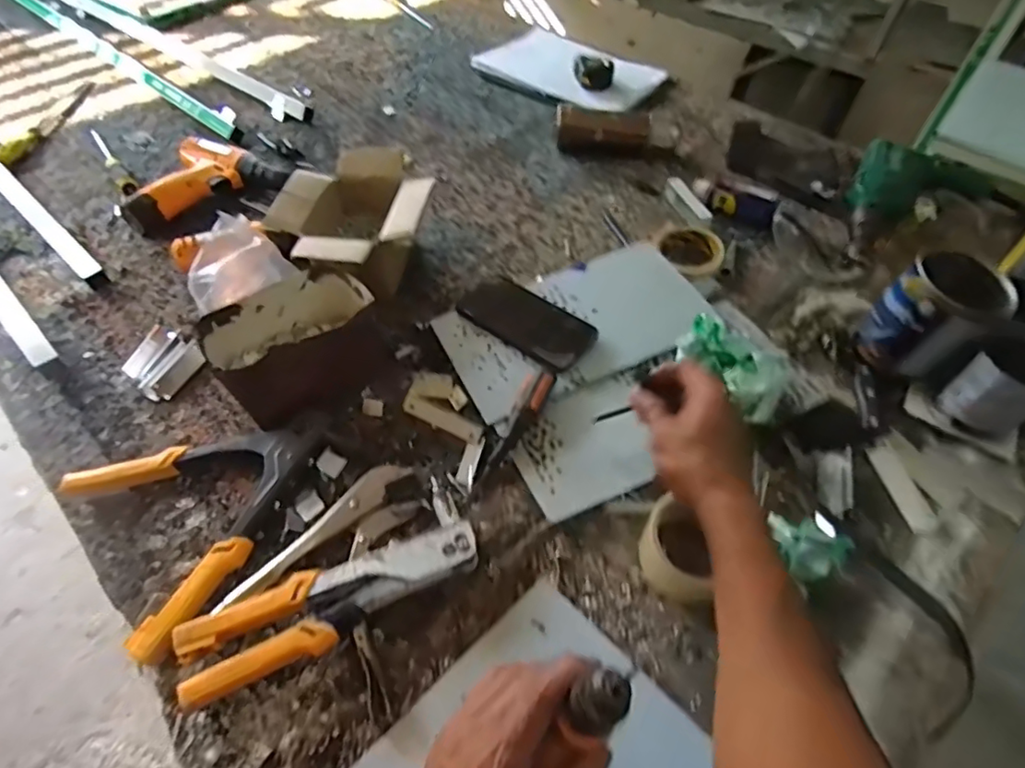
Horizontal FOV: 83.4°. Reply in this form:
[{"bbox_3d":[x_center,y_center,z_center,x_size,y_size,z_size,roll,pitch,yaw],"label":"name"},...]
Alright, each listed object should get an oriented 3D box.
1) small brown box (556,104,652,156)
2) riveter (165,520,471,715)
[{"bbox_3d":[0.148,-0.416,0.936,0.144,0.066,0.058,13,54,6],"label":"small brown box"},{"bbox_3d":[-0.141,0.180,0.472,0.239,0.039,0.063,-20,54,-15],"label":"riveter"}]

